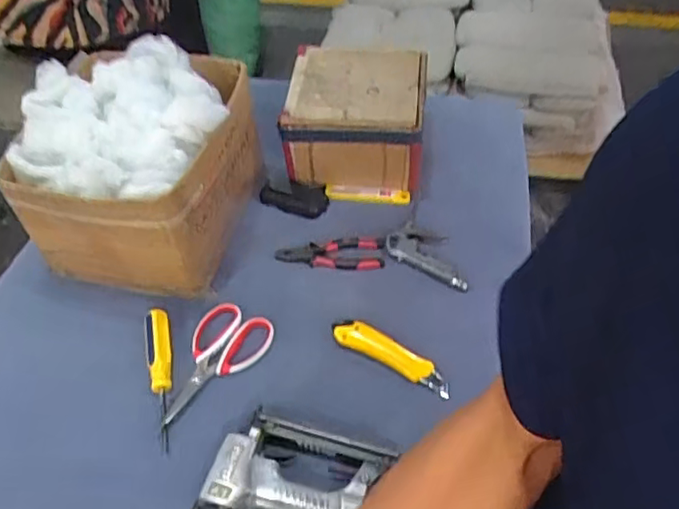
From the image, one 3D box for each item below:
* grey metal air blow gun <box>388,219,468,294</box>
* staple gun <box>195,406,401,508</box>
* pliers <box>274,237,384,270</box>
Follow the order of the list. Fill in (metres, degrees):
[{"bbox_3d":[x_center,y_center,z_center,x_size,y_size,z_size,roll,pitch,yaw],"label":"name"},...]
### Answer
[{"bbox_3d":[0.132,0.000,0.864,0.134,0.021,0.074,28,56,25],"label":"grey metal air blow gun"},{"bbox_3d":[-0.049,0.247,0.652,0.174,0.041,0.135,14,51,16],"label":"staple gun"},{"bbox_3d":[-0.012,0.001,0.876,0.154,0.013,0.058,-5,48,0],"label":"pliers"}]

